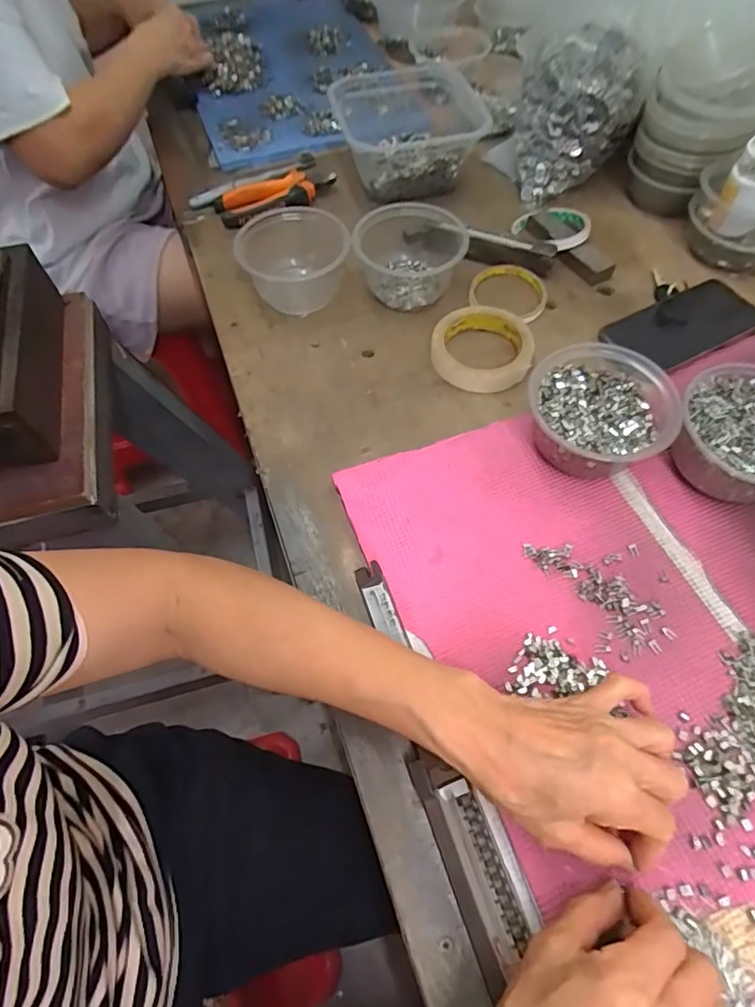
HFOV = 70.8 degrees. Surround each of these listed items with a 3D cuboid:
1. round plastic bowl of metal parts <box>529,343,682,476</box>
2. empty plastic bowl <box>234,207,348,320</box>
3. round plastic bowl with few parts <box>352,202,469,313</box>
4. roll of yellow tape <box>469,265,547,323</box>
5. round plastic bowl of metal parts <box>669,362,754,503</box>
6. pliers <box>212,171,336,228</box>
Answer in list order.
[{"bbox_3d":[0.182,-0.073,0.442,0.110,0.066,0.102,0,60,0],"label":"round plastic bowl of metal parts"},{"bbox_3d":[-0.085,-0.250,0.562,0.111,0.061,0.122,0,60,0],"label":"empty plastic bowl"},{"bbox_3d":[0.040,-0.266,0.567,0.129,0.056,0.108,-12,61,-6],"label":"round plastic bowl with few parts"},{"bbox_3d":[0.148,-0.233,0.592,0.083,0.020,0.083,0,60,0],"label":"roll of yellow tape"},{"bbox_3d":[0.300,-0.053,0.432,0.114,0.060,0.108,0,60,0],"label":"round plastic bowl of metal parts"},{"bbox_3d":[-0.125,-0.384,0.652,0.145,0.023,0.051,-26,63,-13],"label":"pliers"}]

